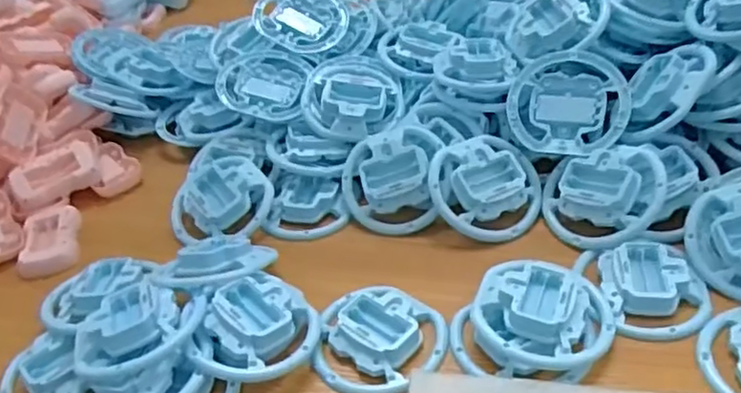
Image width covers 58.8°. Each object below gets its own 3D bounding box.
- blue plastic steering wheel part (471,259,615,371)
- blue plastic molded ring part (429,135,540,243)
[{"bbox_3d":[0.125,0.085,0.477,0.096,0.029,0.081,6,40,16],"label":"blue plastic steering wheel part"},{"bbox_3d":[0.105,-0.008,0.592,0.097,0.031,0.096,-17,83,-21],"label":"blue plastic molded ring part"}]

